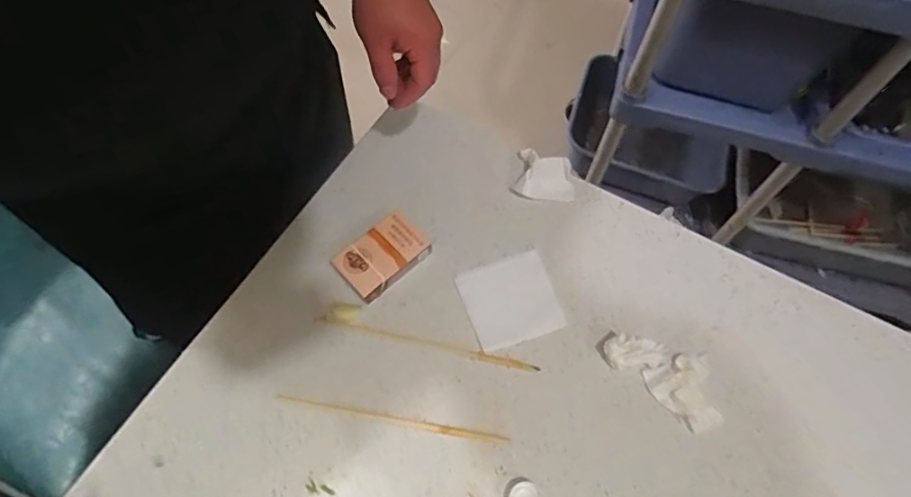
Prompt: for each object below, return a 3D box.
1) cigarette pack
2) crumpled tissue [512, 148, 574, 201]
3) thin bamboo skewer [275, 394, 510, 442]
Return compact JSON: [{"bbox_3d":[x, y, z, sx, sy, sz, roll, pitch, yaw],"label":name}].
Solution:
[{"bbox_3d":[-0.077,0.009,0.580,0.090,0.027,0.058,-39,69,-19],"label":"cigarette pack"},{"bbox_3d":[0.104,-0.087,0.638,0.067,0.028,0.060,2,62,1],"label":"crumpled tissue"},{"bbox_3d":[-0.062,0.162,0.524,0.220,0.006,0.007,10,63,5],"label":"thin bamboo skewer"}]

